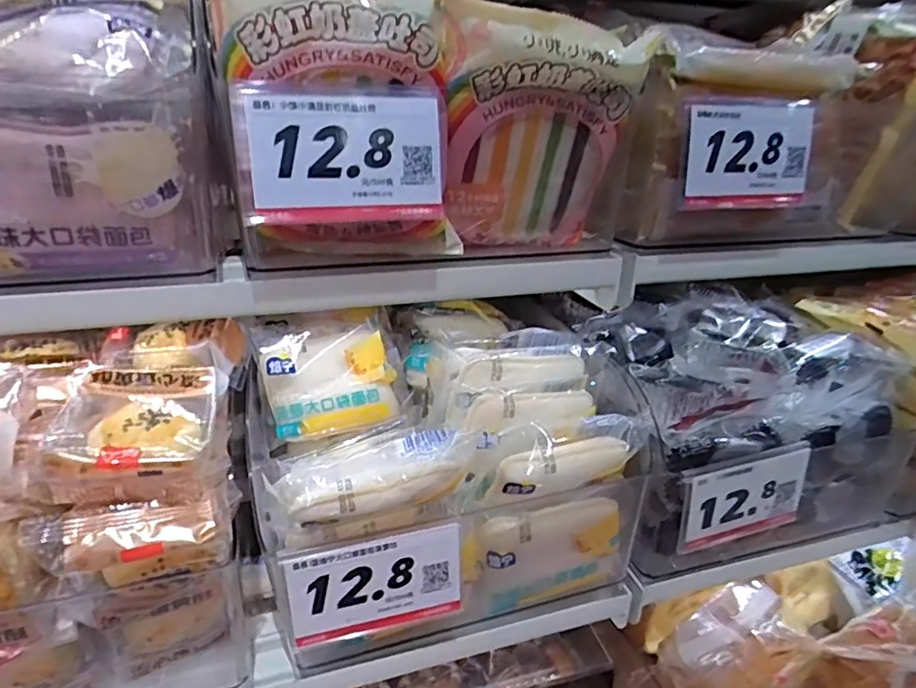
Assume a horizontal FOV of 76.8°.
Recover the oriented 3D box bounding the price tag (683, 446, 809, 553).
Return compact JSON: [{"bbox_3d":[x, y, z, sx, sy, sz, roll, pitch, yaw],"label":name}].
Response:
[{"bbox_3d":[0.201,0.109,0.402,0.098,0.063,0.005,-11,23,-14],"label":"price tag"}]

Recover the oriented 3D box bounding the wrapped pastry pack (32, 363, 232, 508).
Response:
[{"bbox_3d":[-0.157,0.043,0.291,0.073,0.035,0.084,-5,27,-17],"label":"wrapped pastry pack"}]

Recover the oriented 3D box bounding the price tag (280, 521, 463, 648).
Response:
[{"bbox_3d":[-0.045,0.135,0.324,0.096,0.059,0.010,-5,26,-16],"label":"price tag"}]

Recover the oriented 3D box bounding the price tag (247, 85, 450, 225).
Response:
[{"bbox_3d":[-0.053,-0.096,0.295,0.099,0.066,0.011,-7,14,-16],"label":"price tag"}]

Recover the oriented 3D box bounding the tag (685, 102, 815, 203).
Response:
[{"bbox_3d":[0.182,-0.119,0.366,0.088,0.062,0.012,-6,23,-11],"label":"tag"}]

